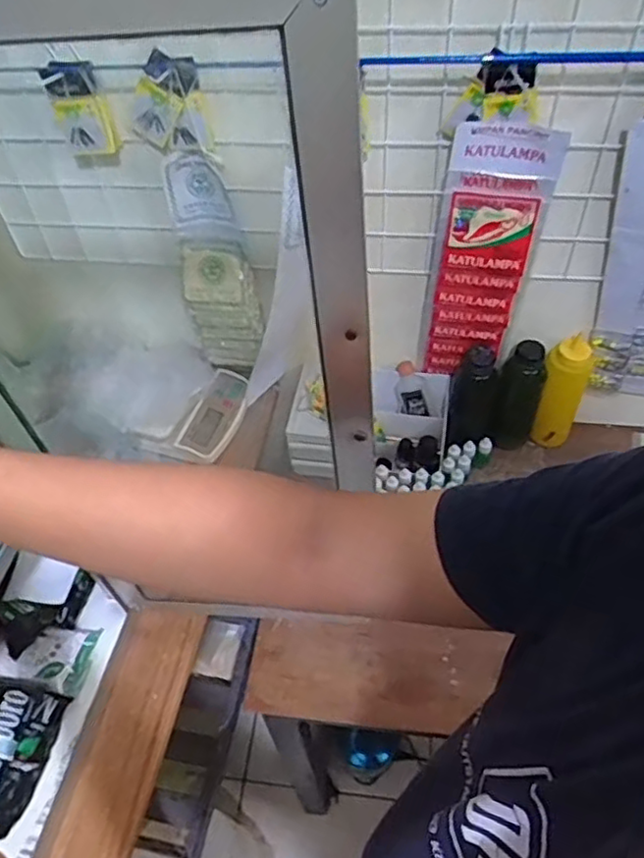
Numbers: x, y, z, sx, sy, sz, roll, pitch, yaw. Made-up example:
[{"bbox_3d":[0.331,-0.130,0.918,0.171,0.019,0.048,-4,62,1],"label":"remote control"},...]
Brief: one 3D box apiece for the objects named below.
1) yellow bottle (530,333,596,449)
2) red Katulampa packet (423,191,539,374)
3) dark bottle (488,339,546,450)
[{"bbox_3d":[0.336,-0.048,0.924,0.060,0.175,0.044,17,53,16],"label":"yellow bottle"},{"bbox_3d":[0.194,-0.169,0.833,0.100,0.278,0.023,9,52,10],"label":"red Katulampa packet"},{"bbox_3d":[0.276,-0.044,0.932,0.058,0.164,0.062,17,53,16],"label":"dark bottle"}]

